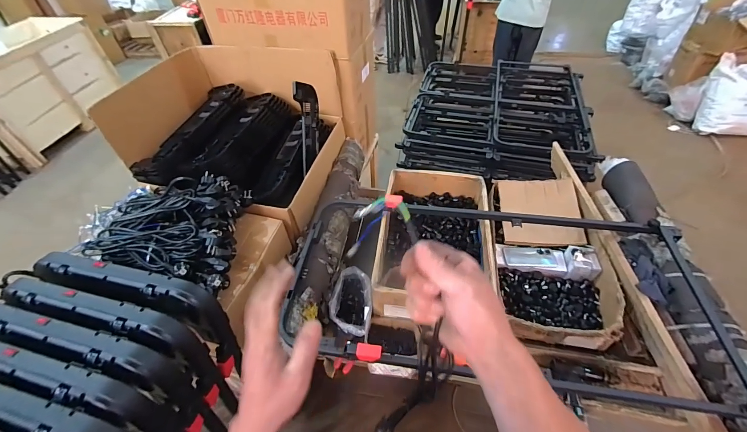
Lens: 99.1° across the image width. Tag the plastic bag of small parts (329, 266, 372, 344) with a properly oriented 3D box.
[{"bbox_3d":[-0.063,0.270,0.983,0.121,0.116,0.191,4,48,7],"label":"plastic bag of small parts"}]

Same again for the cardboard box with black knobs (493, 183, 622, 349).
[{"bbox_3d":[0.543,0.120,1.037,0.341,0.149,0.573,3,48,6],"label":"cardboard box with black knobs"}]

